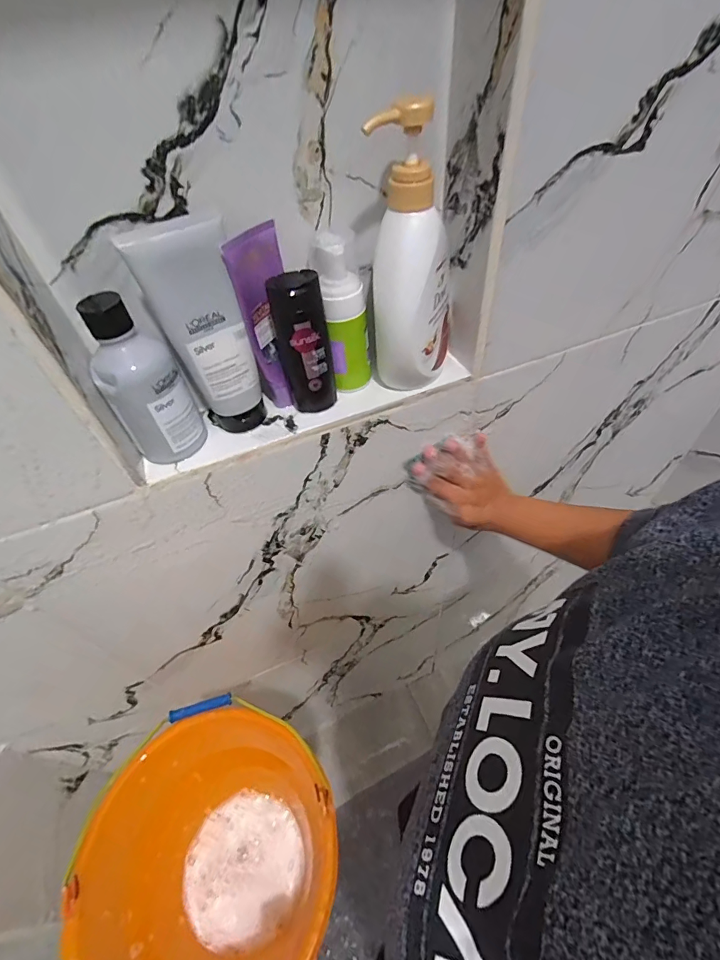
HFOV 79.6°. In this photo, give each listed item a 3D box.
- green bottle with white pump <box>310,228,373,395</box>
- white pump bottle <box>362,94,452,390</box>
[{"bbox_3d":[-0.016,-0.149,0.403,0.040,0.140,0.036,-25,52,-15],"label":"green bottle with white pump"},{"bbox_3d":[0.049,-0.185,0.372,0.072,0.207,0.082,7,51,11],"label":"white pump bottle"}]

